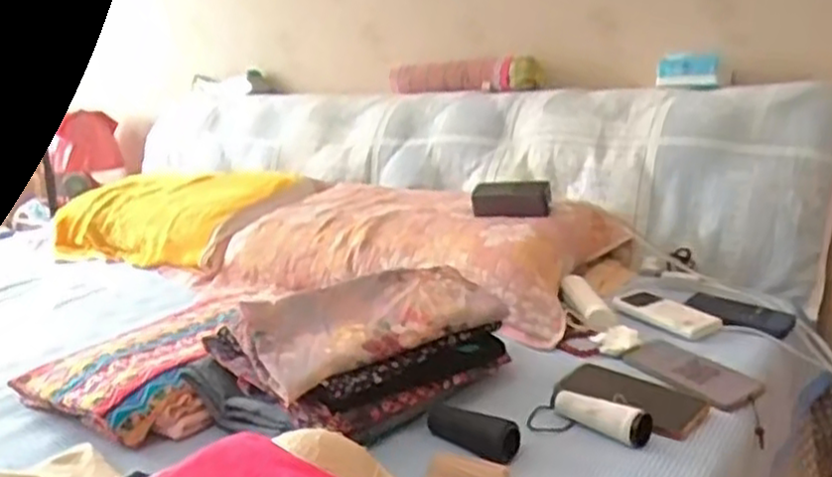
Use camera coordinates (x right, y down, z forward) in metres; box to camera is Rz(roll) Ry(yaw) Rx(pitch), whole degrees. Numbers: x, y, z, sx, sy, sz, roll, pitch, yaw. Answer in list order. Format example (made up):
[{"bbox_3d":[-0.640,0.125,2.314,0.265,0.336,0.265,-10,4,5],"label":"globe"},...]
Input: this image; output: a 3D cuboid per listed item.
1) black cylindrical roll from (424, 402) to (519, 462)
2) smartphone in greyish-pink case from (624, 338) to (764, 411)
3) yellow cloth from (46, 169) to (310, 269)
[{"bbox_3d":[0.057,0.203,0.770,0.112,0.032,0.038,9,19,40],"label":"black cylindrical roll"},{"bbox_3d":[0.336,0.164,0.894,0.082,0.010,0.157,-22,29,-29],"label":"smartphone in greyish-pink case"},{"bbox_3d":[-0.565,-0.046,1.616,0.565,0.163,0.277,4,17,28],"label":"yellow cloth"}]

